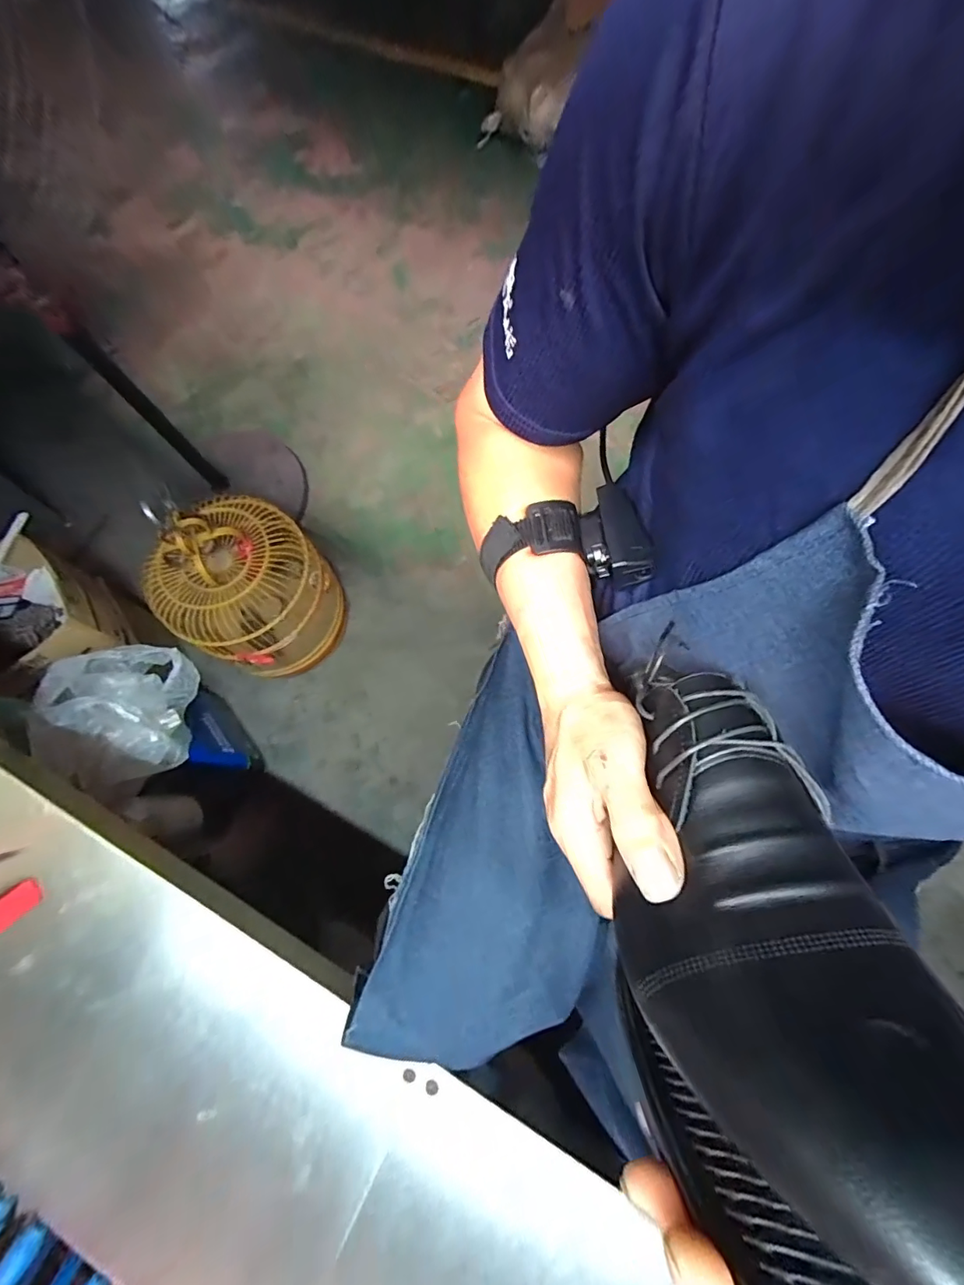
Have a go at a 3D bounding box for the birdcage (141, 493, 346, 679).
[{"bbox_3d":[-0.501,-0.116,1.086,0.272,0.412,0.325,28,75,10],"label":"birdcage"}]

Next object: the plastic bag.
[{"bbox_3d":[-0.552,0.089,0.774,0.149,0.211,0.224,-38,75,-10],"label":"plastic bag"}]

